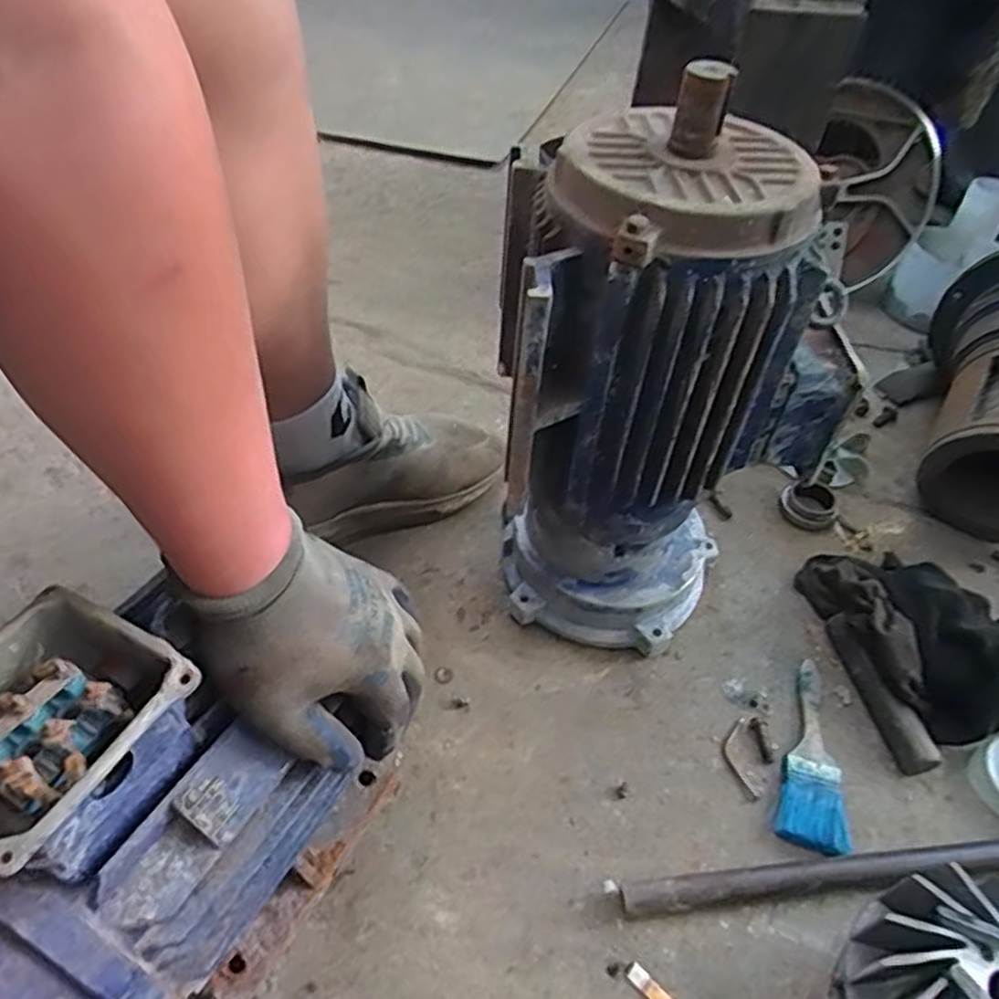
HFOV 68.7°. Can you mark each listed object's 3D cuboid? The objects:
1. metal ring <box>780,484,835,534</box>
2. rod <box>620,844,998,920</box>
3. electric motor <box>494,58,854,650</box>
[{"bbox_3d":[0.318,0.007,0.753,0.052,0.022,0.056,2,47,-2],"label":"metal ring"},{"bbox_3d":[0.271,0.264,0.520,0.375,0.019,0.020,-3,48,-7],"label":"rod"},{"bbox_3d":[0.114,-0.062,0.563,0.225,0.406,0.189,2,47,-2],"label":"electric motor"}]

